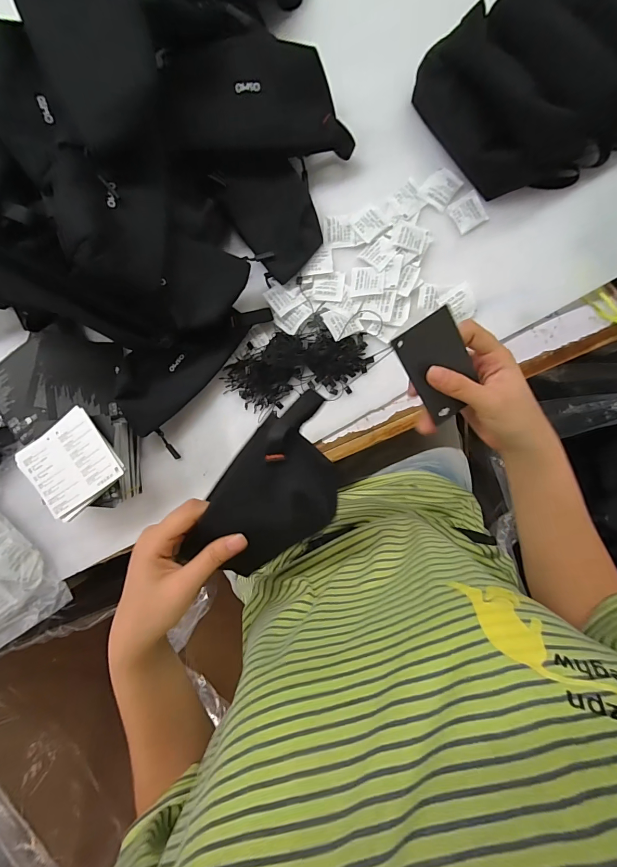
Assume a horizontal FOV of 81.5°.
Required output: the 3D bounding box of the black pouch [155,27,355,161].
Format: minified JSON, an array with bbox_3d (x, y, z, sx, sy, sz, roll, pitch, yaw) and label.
[{"bbox_3d":[-0.054,-0.370,0.396,0.205,0.030,0.098,-2,127,-5],"label":"black pouch"}]

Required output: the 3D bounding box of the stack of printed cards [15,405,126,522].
[{"bbox_3d":[-0.274,0.036,0.413,0.100,0.009,0.095,-36,91,5],"label":"stack of printed cards"}]

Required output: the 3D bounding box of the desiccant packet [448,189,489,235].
[{"bbox_3d":[0.196,-0.272,0.439,0.038,0.006,0.041,-28,92,4],"label":"desiccant packet"}]

